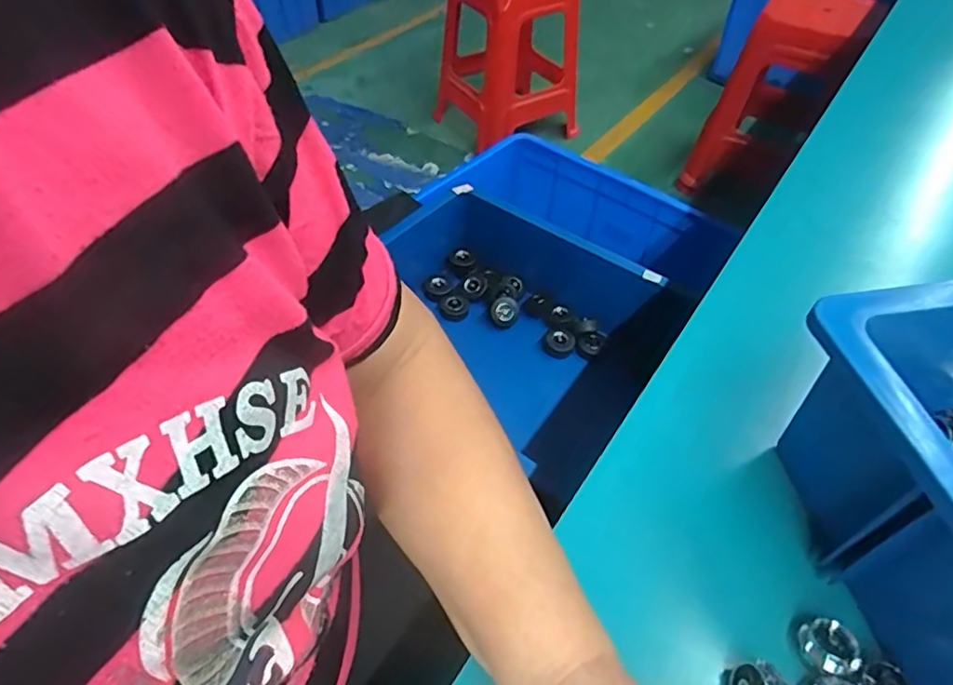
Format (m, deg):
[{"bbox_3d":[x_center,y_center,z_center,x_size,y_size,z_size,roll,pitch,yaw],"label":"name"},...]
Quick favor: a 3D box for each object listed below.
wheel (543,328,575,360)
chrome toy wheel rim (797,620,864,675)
[{"bbox_3d":[0.096,0.001,0.685,0.036,0.014,0.035,0,52,0],"label":"wheel"},{"bbox_3d":[0.166,0.145,0.279,0.025,0.016,0.023,0,52,0],"label":"chrome toy wheel rim"}]

